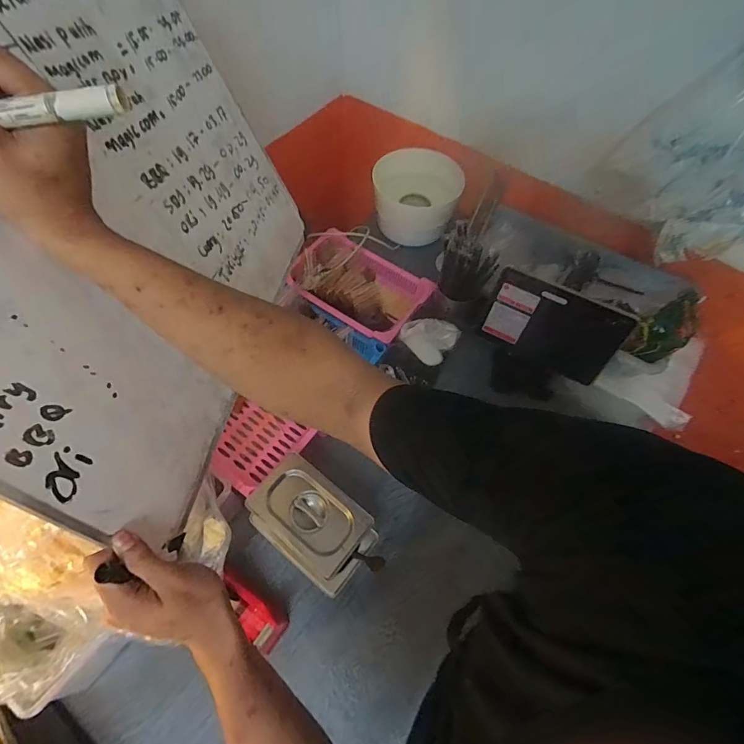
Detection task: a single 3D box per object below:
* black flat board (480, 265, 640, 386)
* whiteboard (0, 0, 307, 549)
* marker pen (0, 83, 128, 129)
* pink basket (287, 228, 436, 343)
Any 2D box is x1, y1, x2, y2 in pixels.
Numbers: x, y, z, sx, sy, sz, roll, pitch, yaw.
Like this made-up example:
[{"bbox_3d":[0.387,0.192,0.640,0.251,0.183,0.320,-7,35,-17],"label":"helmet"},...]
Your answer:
[{"bbox_3d":[0.343,-0.086,0.796,0.247,0.168,0.014,27,48,10],"label":"black flat board"},{"bbox_3d":[-0.224,-0.169,0.423,0.013,0.380,0.564,-12,43,22],"label":"whiteboard"},{"bbox_3d":[-0.217,-0.156,0.252,0.132,0.016,0.017,-9,61,-2],"label":"marker pen"},{"bbox_3d":[-0.029,-0.193,0.939,0.293,0.071,0.192,33,65,15],"label":"pink basket"}]

